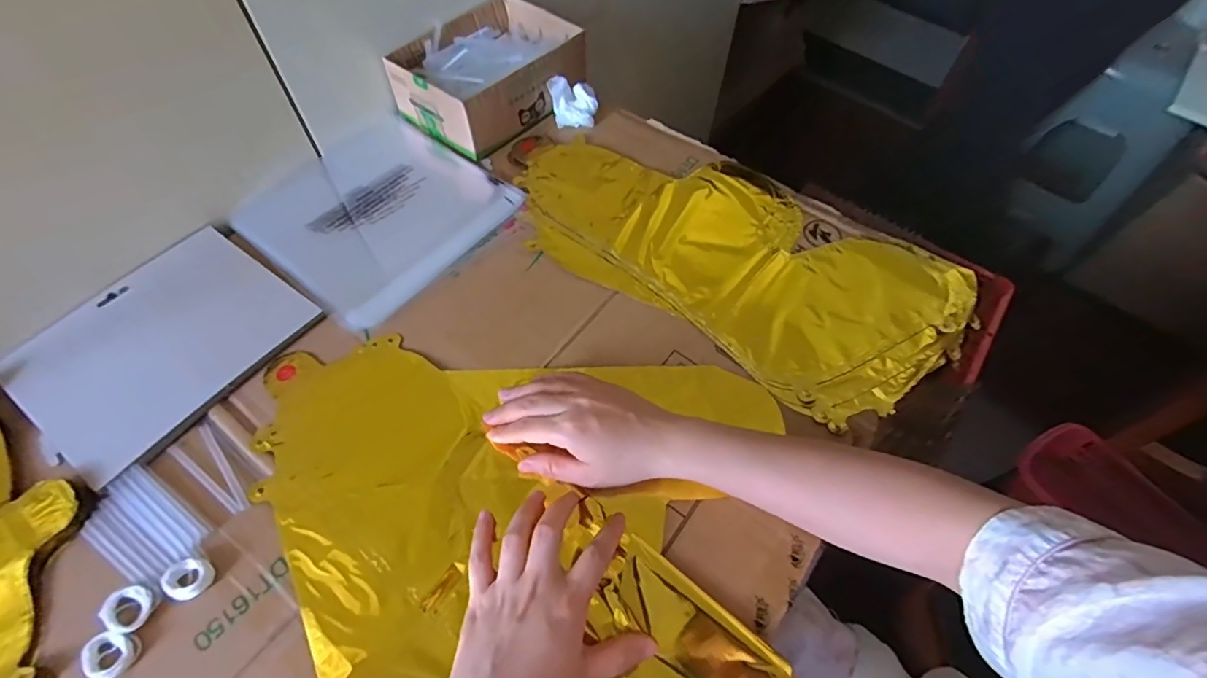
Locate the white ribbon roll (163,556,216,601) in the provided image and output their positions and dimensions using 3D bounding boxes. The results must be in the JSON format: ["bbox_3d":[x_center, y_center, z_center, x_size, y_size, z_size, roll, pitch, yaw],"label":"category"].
[{"bbox_3d":[-0.267,0.154,0.346,0.027,0.006,0.025,1,58,-2],"label":"white ribbon roll"}]

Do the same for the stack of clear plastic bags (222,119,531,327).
[{"bbox_3d":[-0.223,-0.134,0.530,0.211,0.010,0.212,34,63,18],"label":"stack of clear plastic bags"}]

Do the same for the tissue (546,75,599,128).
[{"bbox_3d":[-0.033,-0.267,0.597,0.052,0.040,0.042,-10,59,-8],"label":"tissue"}]

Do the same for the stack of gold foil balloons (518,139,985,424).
[{"bbox_3d":[0.121,-0.087,0.510,0.425,0.016,0.213,30,61,15],"label":"stack of gold foil balloons"}]

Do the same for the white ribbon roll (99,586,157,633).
[{"bbox_3d":[-0.298,0.168,0.335,0.030,0.005,0.025,7,58,2],"label":"white ribbon roll"}]

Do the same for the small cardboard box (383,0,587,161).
[{"bbox_3d":[-0.122,-0.294,0.596,0.147,0.066,0.189,31,62,16],"label":"small cardboard box"}]

